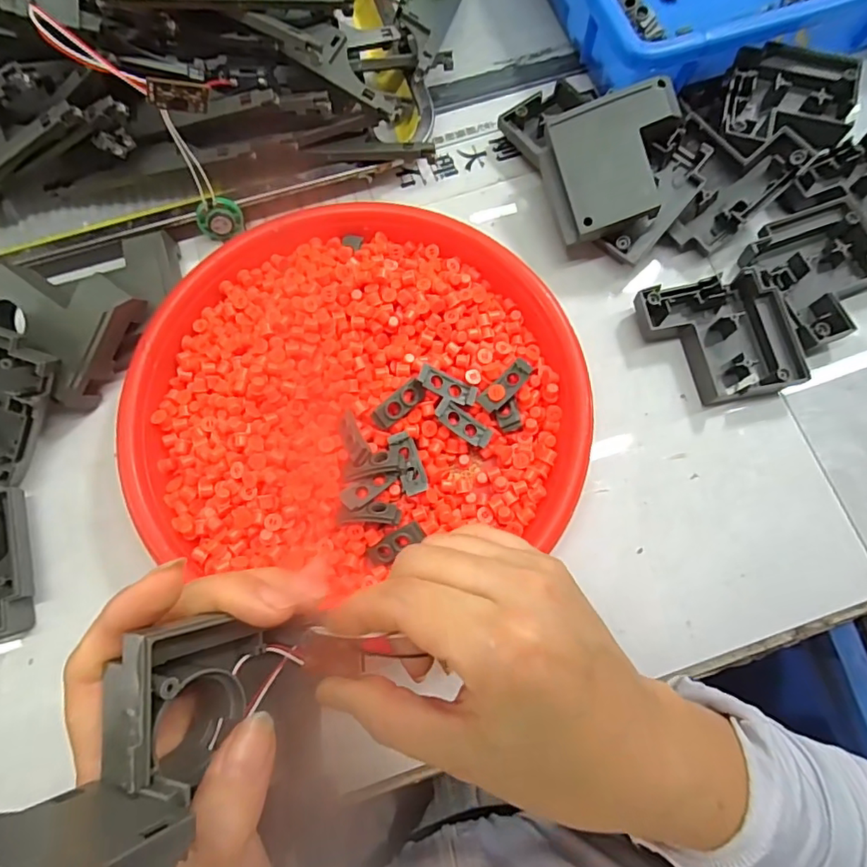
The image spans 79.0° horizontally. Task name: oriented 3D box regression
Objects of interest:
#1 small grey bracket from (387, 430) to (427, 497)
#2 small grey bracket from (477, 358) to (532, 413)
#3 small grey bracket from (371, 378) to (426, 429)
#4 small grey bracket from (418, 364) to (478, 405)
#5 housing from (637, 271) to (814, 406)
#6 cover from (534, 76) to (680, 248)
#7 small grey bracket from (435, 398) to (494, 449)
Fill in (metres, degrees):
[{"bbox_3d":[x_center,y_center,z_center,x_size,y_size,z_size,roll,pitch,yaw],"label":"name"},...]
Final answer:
[{"bbox_3d":[-0.013,0.016,0.286,0.014,0.010,0.034,-18,88,-4],"label":"small grey bracket"},{"bbox_3d":[0.040,-0.027,0.297,0.012,0.012,0.034,43,80,10],"label":"small grey bracket"},{"bbox_3d":[-0.019,-0.016,0.292,0.033,0.009,0.011,-42,79,-10],"label":"small grey bracket"},{"bbox_3d":[0.008,-0.027,0.294,0.035,0.004,0.013,24,76,-13],"label":"small grey bracket"},{"bbox_3d":[0.172,-0.057,0.322,0.085,0.020,0.076,-9,76,-2],"label":"housing"},{"bbox_3d":[0.110,-0.163,0.317,0.080,0.020,0.073,-18,86,14],"label":"cover"},{"bbox_3d":[0.017,-0.006,0.295,0.035,0.005,0.013,37,78,-9],"label":"small grey bracket"}]

